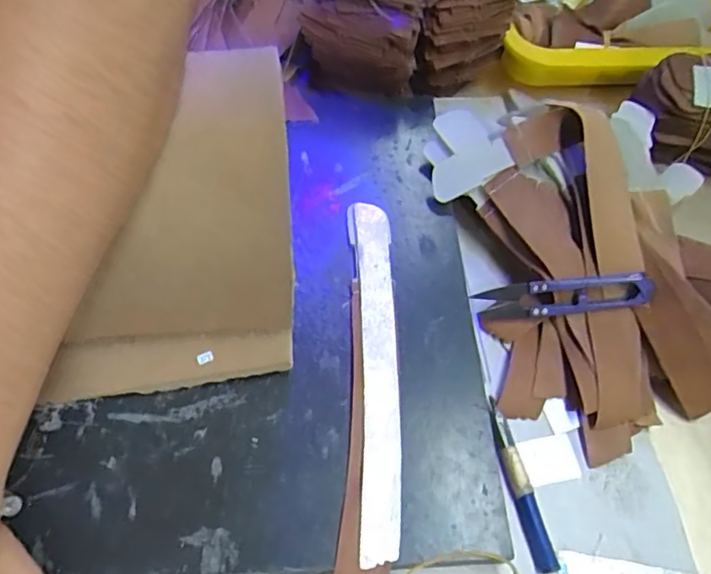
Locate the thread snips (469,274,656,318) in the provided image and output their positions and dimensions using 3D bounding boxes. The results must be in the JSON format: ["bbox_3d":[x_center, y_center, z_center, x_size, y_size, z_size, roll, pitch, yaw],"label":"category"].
[{"bbox_3d":[0.119,0.005,0.332,0.095,0.024,0.007,-7,22,6],"label":"thread snips"}]

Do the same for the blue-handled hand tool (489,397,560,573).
[{"bbox_3d":[0.085,0.101,0.298,0.011,0.006,0.086,-10,62,-9],"label":"blue-handled hand tool"}]

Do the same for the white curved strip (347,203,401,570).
[{"bbox_3d":[0.011,0.037,0.304,0.023,0.005,0.196,0,61,-3],"label":"white curved strip"}]

